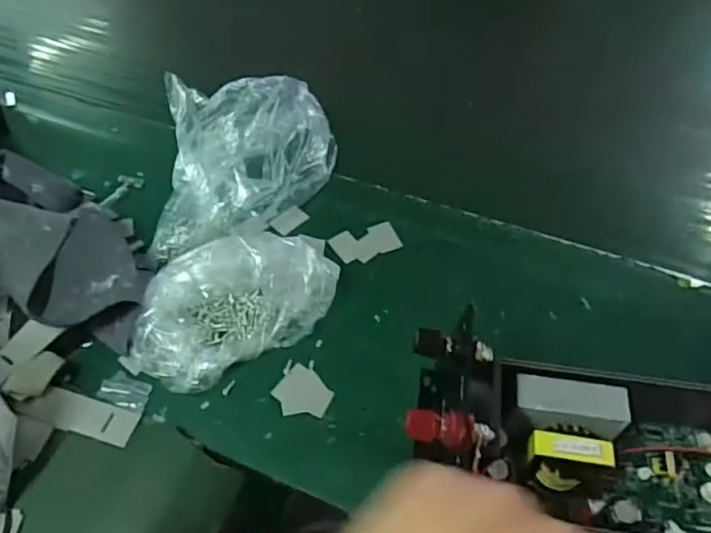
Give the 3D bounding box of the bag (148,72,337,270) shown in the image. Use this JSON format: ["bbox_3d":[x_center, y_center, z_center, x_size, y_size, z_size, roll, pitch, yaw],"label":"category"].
[{"bbox_3d":[-0.103,-0.108,0.537,0.159,0.065,0.195,-3,52,-1],"label":"bag"}]

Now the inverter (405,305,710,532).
[{"bbox_3d":[0.195,0.115,0.363,0.313,0.077,0.110,7,53,6],"label":"inverter"}]

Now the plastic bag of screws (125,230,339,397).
[{"bbox_3d":[-0.097,0.027,0.455,0.160,0.038,0.097,-26,56,-18],"label":"plastic bag of screws"}]

